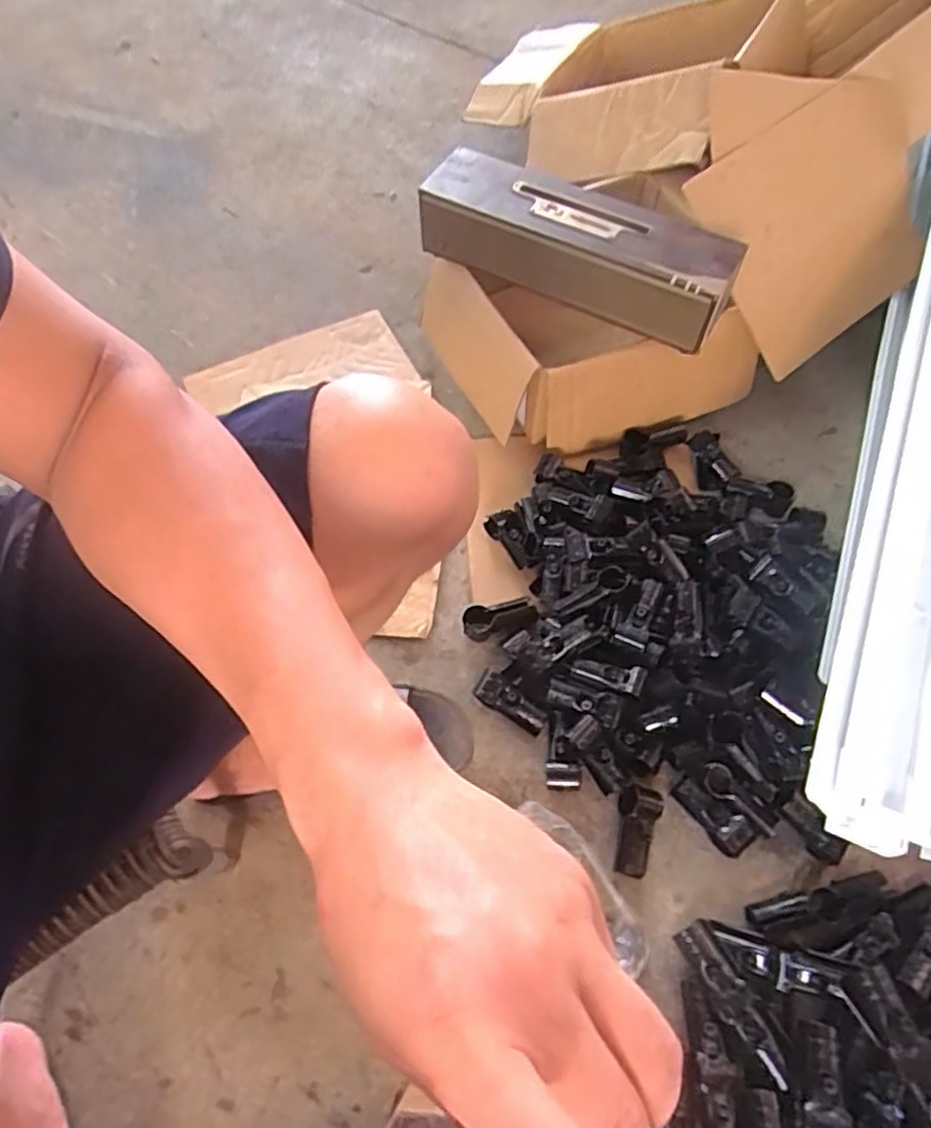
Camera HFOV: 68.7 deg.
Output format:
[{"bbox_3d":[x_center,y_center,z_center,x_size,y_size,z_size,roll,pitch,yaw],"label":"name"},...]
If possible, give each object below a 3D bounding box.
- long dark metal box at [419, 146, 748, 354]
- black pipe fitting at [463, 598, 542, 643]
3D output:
[{"bbox_3d":[0.126,-0.377,0.804,0.383,0.079,0.110,30,65,16],"label":"long dark metal box"},{"bbox_3d":[0.040,0.063,0.759,0.084,0.035,0.042,-4,61,-2],"label":"black pipe fitting"}]

